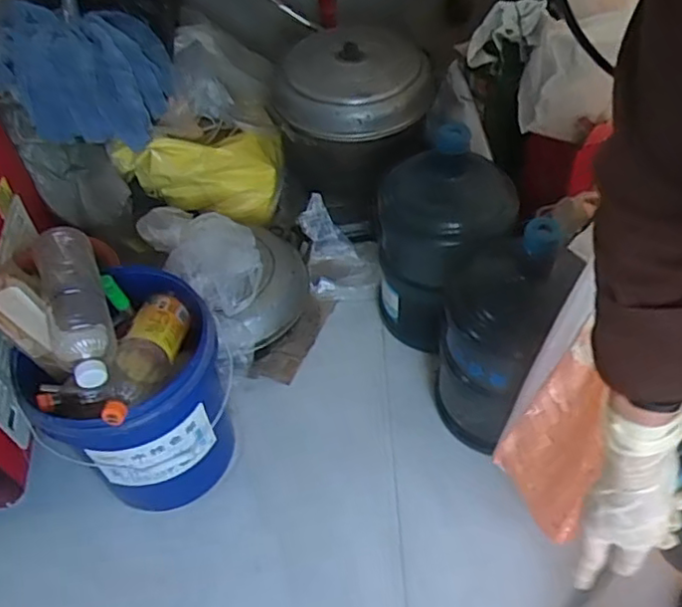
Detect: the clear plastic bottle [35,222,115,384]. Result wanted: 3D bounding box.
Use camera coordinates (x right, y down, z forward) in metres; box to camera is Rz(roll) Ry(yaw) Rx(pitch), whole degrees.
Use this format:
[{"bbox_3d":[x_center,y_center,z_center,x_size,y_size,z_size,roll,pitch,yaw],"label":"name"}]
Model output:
[{"bbox_3d":[-0.394,0.003,0.950,0.089,0.068,0.276,-19,52,-12],"label":"clear plastic bottle"}]

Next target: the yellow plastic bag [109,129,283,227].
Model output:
[{"bbox_3d":[-0.329,-0.305,1.490,0.403,0.216,0.116,2,43,-36],"label":"yellow plastic bag"}]

